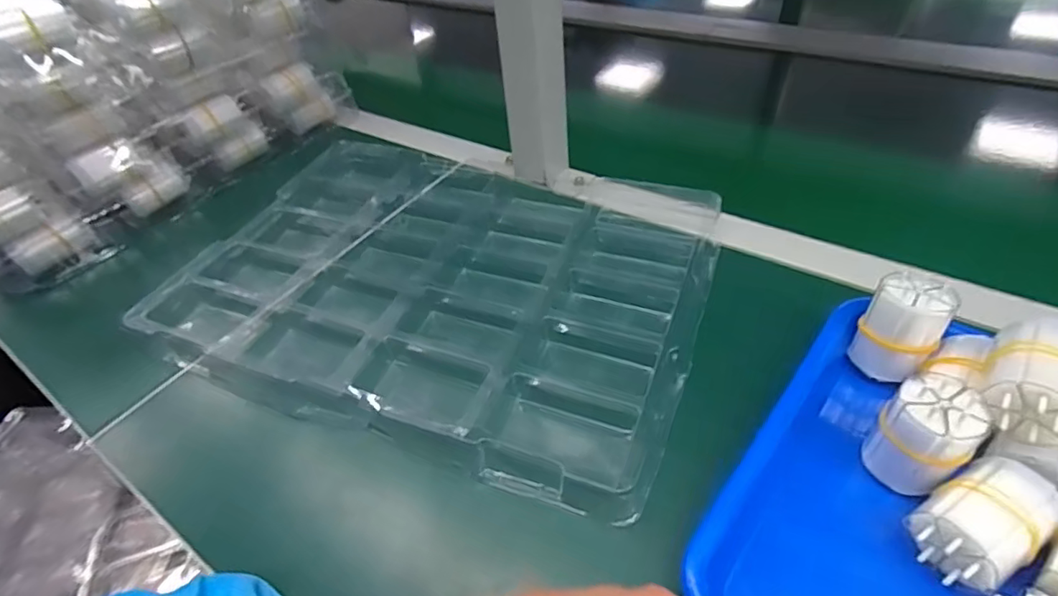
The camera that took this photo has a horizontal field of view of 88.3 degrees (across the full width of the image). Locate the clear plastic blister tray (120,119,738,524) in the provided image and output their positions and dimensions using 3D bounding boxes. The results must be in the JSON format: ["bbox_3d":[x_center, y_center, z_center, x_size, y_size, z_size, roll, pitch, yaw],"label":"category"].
[{"bbox_3d":[-0.072,-0.020,0.457,0.411,0.042,0.299,13,48,20],"label":"clear plastic blister tray"}]

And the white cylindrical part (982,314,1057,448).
[{"bbox_3d":[0.251,0.038,0.270,0.037,0.032,0.060,24,52,28],"label":"white cylindrical part"}]

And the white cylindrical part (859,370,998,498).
[{"bbox_3d":[0.202,0.075,0.284,0.038,0.068,0.039,-4,44,4],"label":"white cylindrical part"}]

